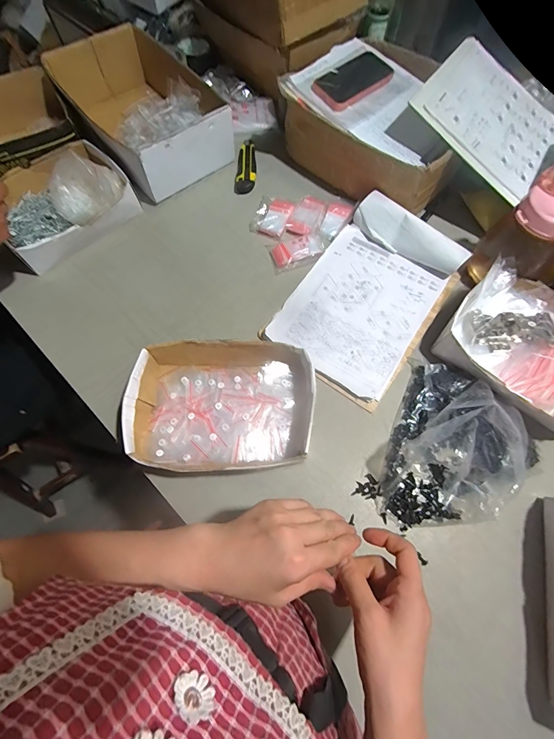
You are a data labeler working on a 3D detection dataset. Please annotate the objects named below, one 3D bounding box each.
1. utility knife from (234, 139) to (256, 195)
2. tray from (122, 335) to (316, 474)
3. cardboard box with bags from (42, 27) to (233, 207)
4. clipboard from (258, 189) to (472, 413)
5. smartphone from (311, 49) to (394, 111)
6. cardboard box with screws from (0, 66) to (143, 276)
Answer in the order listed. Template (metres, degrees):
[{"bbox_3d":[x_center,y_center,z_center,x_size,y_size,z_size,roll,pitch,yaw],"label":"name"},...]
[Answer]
[{"bbox_3d":[-0.059,-0.414,0.679,0.038,0.015,0.148,4,68,2],"label":"utility knife"},{"bbox_3d":[-0.077,0.048,0.477,0.250,0.060,0.179,-5,68,-2],"label":"tray"},{"bbox_3d":[-0.259,-0.498,0.650,0.234,0.145,0.317,-39,73,-15],"label":"cardboard box with bags"},{"bbox_3d":[0.152,-0.126,0.558,0.220,0.050,0.326,34,71,13],"label":"clipboard"},{"bbox_3d":[0.139,-0.517,0.599,0.159,0.005,0.072,-40,90,-14],"label":"smartphone"},{"bbox_3d":[-0.481,-0.388,0.632,0.256,0.104,0.432,-41,73,-15],"label":"cardboard box with screws"}]

